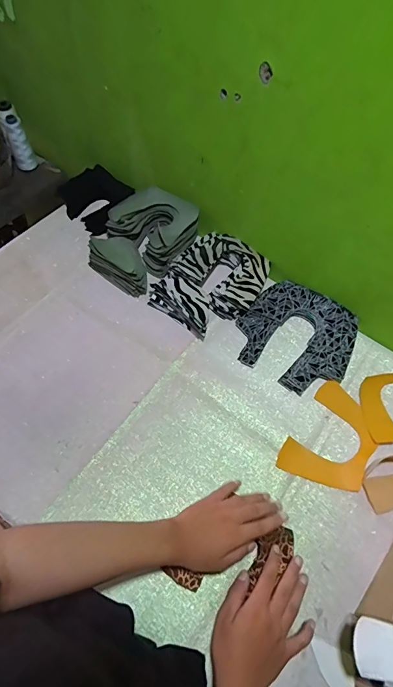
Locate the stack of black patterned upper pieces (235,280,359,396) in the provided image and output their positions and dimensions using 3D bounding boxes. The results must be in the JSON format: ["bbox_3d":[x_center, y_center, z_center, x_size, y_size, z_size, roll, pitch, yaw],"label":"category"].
[{"bbox_3d":[0.176,-0.017,0.671,0.190,0.023,0.185,32,68,15],"label":"stack of black patterned upper pieces"}]

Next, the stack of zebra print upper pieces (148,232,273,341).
[{"bbox_3d":[0.031,-0.117,0.708,0.167,0.045,0.204,34,63,15],"label":"stack of zebra print upper pieces"}]

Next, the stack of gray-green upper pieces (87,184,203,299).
[{"bbox_3d":[-0.101,-0.213,0.744,0.161,0.075,0.216,33,65,15],"label":"stack of gray-green upper pieces"}]

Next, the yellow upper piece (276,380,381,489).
[{"bbox_3d":[0.214,0.145,0.596,0.117,0.008,0.169,31,62,14],"label":"yellow upper piece"}]

